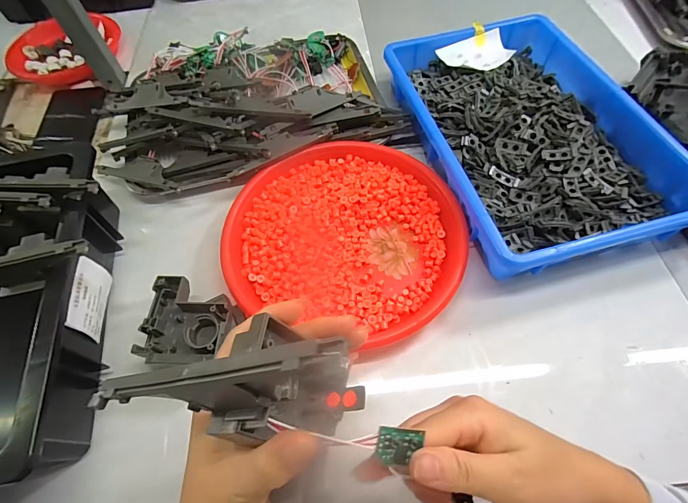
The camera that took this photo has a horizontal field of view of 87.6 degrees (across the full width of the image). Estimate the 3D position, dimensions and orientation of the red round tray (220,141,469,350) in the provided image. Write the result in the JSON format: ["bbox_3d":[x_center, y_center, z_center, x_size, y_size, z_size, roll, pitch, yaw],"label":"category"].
[{"bbox_3d":[0.003,-0.027,0.401,0.247,0.032,0.228,-2,61,3],"label":"red round tray"}]

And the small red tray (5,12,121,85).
[{"bbox_3d":[-0.472,-0.352,0.612,0.173,0.035,0.165,-9,61,-2],"label":"small red tray"}]

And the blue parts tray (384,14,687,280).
[{"bbox_3d":[0.216,-0.151,0.443,0.238,0.062,0.362,-15,61,-5],"label":"blue parts tray"}]

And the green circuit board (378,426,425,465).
[{"bbox_3d":[0.030,0.103,0.188,0.026,0.004,0.018,15,78,-18],"label":"green circuit board"}]

